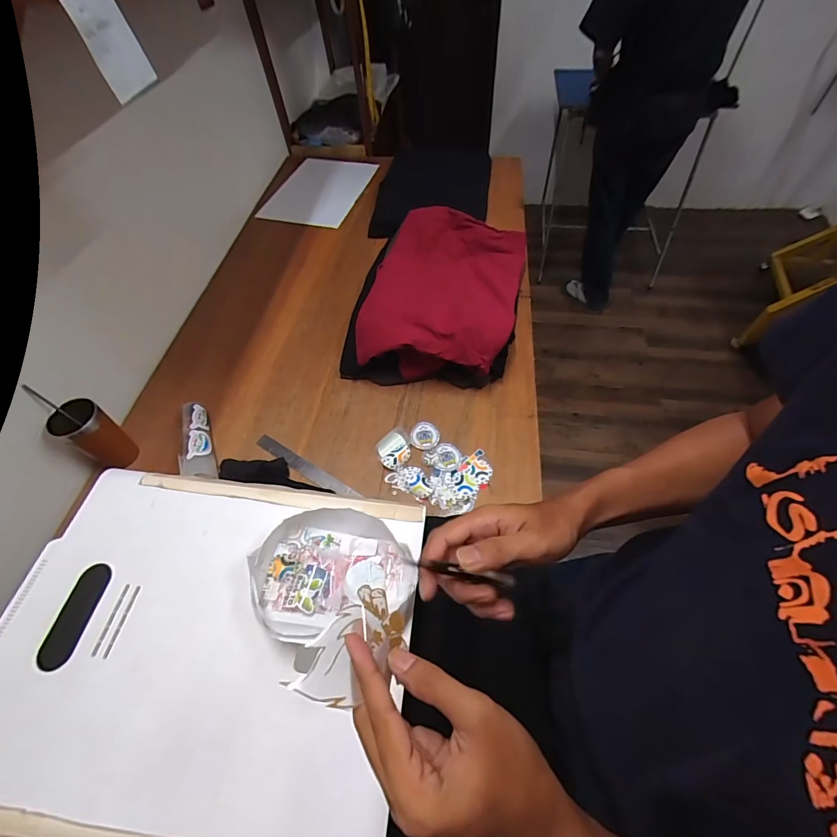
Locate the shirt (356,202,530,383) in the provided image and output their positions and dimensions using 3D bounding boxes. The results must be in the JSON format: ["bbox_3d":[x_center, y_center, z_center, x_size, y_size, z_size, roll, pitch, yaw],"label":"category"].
[{"bbox_3d":[0.066,-0.313,0.970,0.346,0.112,0.498,7,57,8],"label":"shirt"}]

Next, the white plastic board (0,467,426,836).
[{"bbox_3d":[-0.265,0.262,0.500,0.492,0.027,0.399,4,56,6],"label":"white plastic board"}]

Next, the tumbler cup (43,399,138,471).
[{"bbox_3d":[-0.615,0.035,0.785,0.067,0.145,0.080,26,61,20],"label":"tumbler cup"}]

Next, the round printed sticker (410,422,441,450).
[{"bbox_3d":[0.015,0.034,0.835,0.059,0.009,0.061,-2,56,2],"label":"round printed sticker"}]

